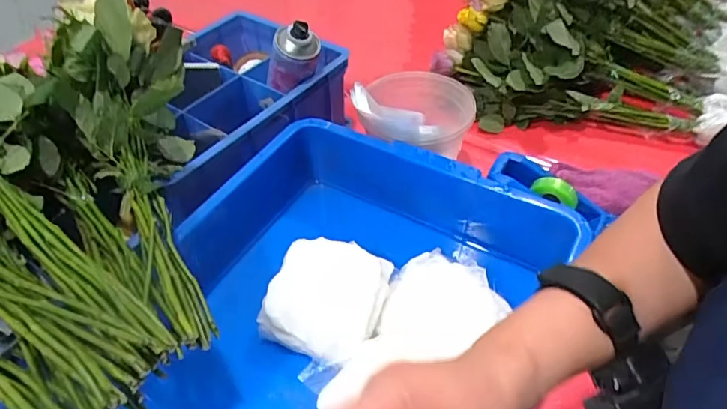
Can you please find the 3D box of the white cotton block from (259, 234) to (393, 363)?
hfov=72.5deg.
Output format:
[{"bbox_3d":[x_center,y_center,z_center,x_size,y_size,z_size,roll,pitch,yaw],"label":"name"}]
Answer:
[{"bbox_3d":[-0.040,0.104,0.570,0.127,0.058,0.132,14,48,14],"label":"white cotton block"}]

